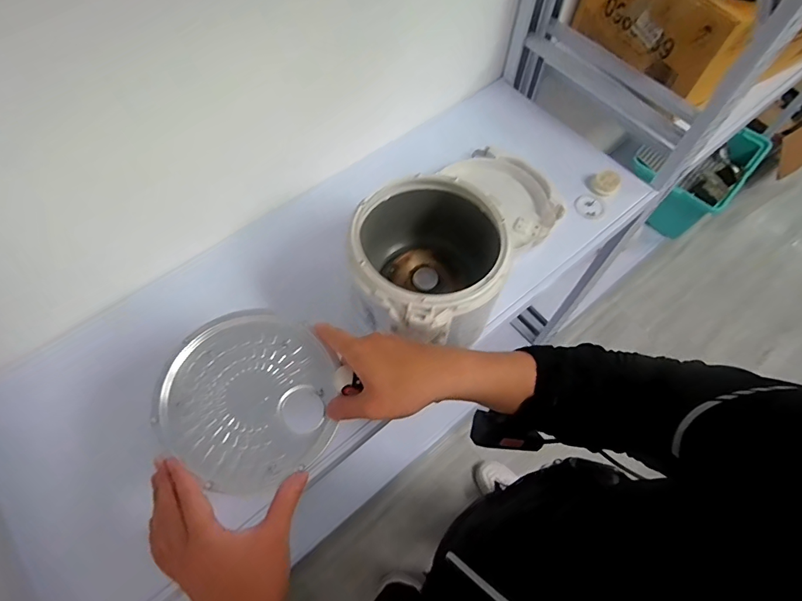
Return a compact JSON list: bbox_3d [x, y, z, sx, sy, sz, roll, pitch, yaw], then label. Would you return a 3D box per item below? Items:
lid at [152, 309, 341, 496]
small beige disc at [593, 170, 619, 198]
[{"bbox_3d":[-0.151,0.097,0.466,0.172,0.021,0.167,4,61,-7],"label":"lid"},{"bbox_3d":[0.372,-0.213,0.825,0.041,0.044,0.029,32,67,15],"label":"small beige disc"}]

